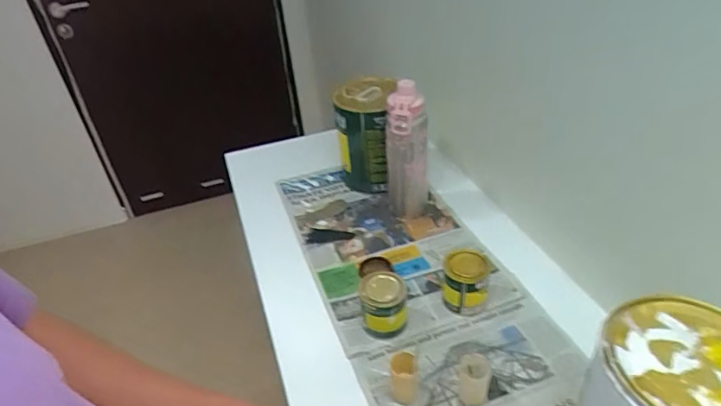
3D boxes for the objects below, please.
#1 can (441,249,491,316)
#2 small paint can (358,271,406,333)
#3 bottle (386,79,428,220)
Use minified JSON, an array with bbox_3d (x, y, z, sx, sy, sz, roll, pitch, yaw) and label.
[{"bbox_3d":[0.167,0.125,0.779,0.070,0.091,0.067,-3,37,3],"label":"can"},{"bbox_3d":[0.035,0.158,0.756,0.068,0.079,0.075,-7,37,-2],"label":"small paint can"},{"bbox_3d":[0.088,-0.094,0.932,0.078,0.276,0.070,-1,38,5],"label":"bottle"}]

